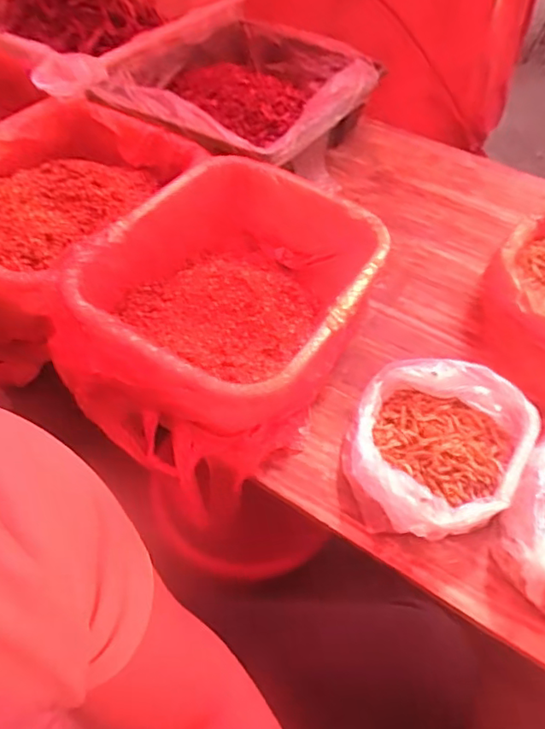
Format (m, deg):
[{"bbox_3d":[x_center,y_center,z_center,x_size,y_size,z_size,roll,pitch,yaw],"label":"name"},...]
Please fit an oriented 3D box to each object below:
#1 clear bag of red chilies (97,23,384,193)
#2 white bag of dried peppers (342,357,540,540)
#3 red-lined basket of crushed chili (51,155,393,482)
[{"bbox_3d":[-0.061,-0.490,1.106,0.419,0.151,0.484,27,52,16],"label":"clear bag of red chilies"},{"bbox_3d":[0.192,0.099,0.683,0.198,0.081,0.213,17,50,9],"label":"white bag of dried peppers"},{"bbox_3d":[-0.059,-0.078,0.784,0.328,0.169,0.403,22,51,12],"label":"red-lined basket of crushed chili"}]

